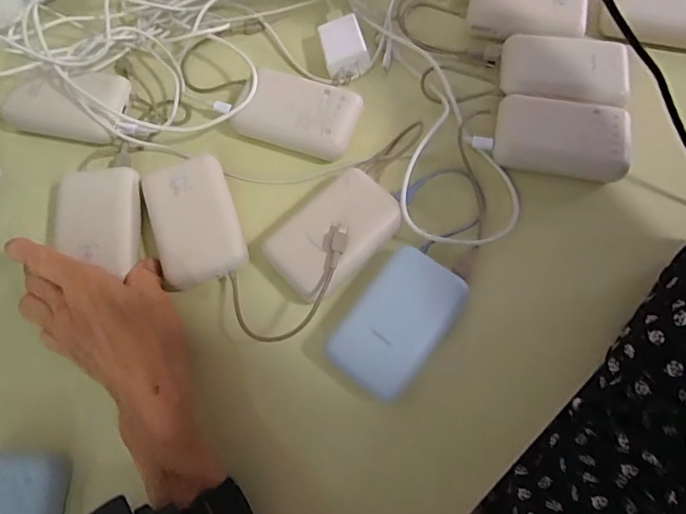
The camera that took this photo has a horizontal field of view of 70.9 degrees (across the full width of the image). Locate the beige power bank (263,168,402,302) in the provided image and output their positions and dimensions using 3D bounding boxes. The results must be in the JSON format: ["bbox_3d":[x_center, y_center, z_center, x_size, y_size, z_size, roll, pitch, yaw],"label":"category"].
[{"bbox_3d":[-0.004,-0.017,0.368,0.062,0.029,0.101,43,76,16],"label":"beige power bank"}]

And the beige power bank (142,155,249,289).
[{"bbox_3d":[-0.115,-0.027,0.380,0.064,0.026,0.098,-19,70,-5],"label":"beige power bank"}]

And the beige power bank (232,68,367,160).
[{"bbox_3d":[-0.038,-0.120,0.409,0.098,0.028,0.058,16,71,8],"label":"beige power bank"}]

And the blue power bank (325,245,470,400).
[{"bbox_3d":[0.040,0.046,0.344,0.063,0.025,0.102,32,74,13],"label":"blue power bank"}]

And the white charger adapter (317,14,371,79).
[{"bbox_3d":[0.001,-0.187,0.432,0.038,0.025,0.048,-12,70,-3],"label":"white charger adapter"}]

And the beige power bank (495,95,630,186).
[{"bbox_3d":[0.175,-0.097,0.390,0.100,0.023,0.058,13,70,7],"label":"beige power bank"}]

